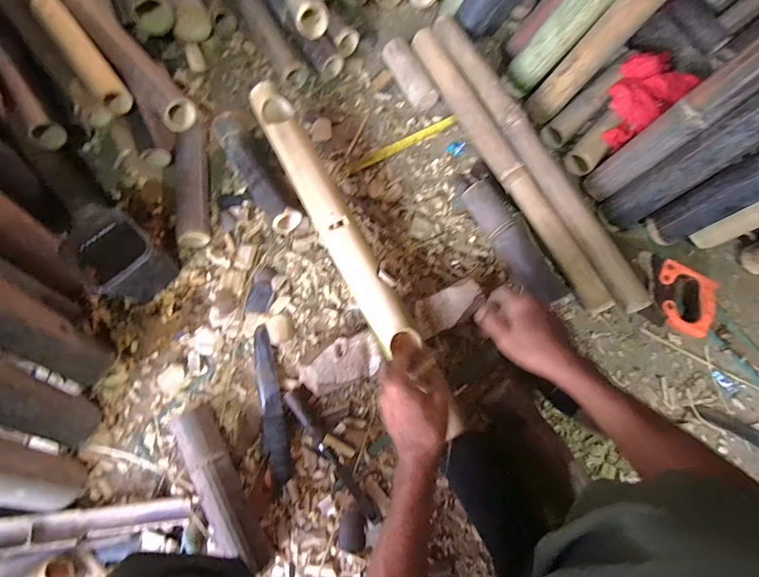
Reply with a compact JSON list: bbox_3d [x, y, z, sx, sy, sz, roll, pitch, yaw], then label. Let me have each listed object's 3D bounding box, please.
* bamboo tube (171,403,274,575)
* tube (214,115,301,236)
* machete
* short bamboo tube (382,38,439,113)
[{"bbox_3d":[-0.241,0.300,0.562,0.055,0.057,0.244,-30,76,-9],"label":"bamboo tube"},{"bbox_3d":[-0.234,-0.222,0.702,0.060,0.066,0.262,-31,77,-10],"label":"tube"},{"bbox_3d":[-0.182,0.192,0.619,0.041,0.016,0.259,-12,74,-5],"label":"machete"},{"bbox_3d":[0.064,-0.453,0.790,0.056,0.061,0.165,-30,76,-9],"label":"short bamboo tube"}]

